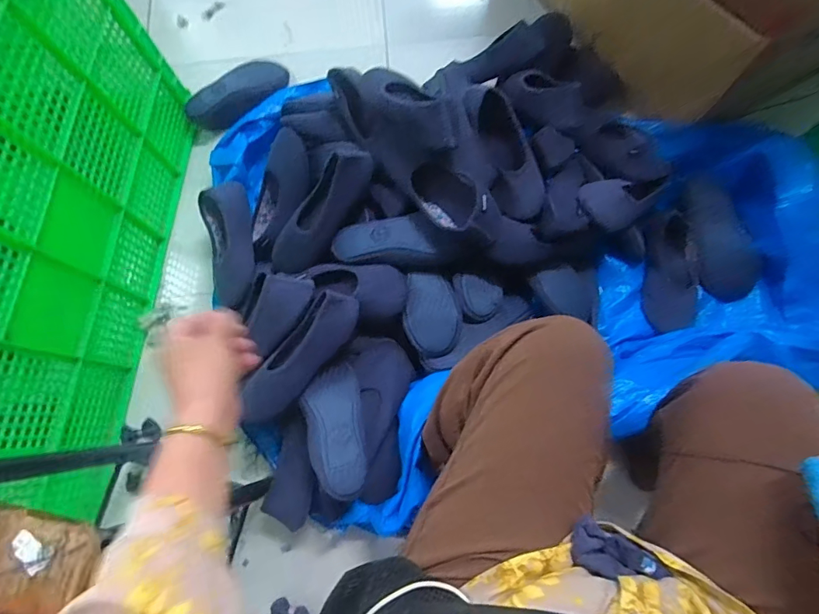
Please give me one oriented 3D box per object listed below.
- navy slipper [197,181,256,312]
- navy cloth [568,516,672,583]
[{"bbox_3d":[-0.358,-0.120,0.871,0.101,0.068,0.249,-5,93,0],"label":"navy slipper"},{"bbox_3d":[0.170,0.206,0.354,0.076,0.026,0.036,31,78,9],"label":"navy cloth"}]

